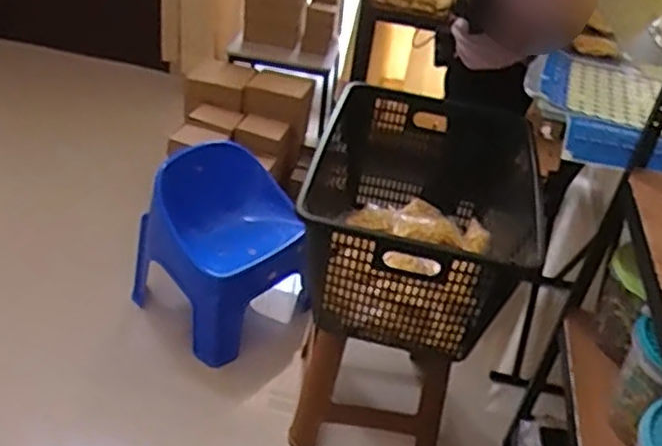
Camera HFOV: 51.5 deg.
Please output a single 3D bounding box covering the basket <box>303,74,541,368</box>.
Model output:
[{"bbox_3d":[0.137,0.005,1.394,0.391,0.296,0.516,8,35,0],"label":"basket"}]

